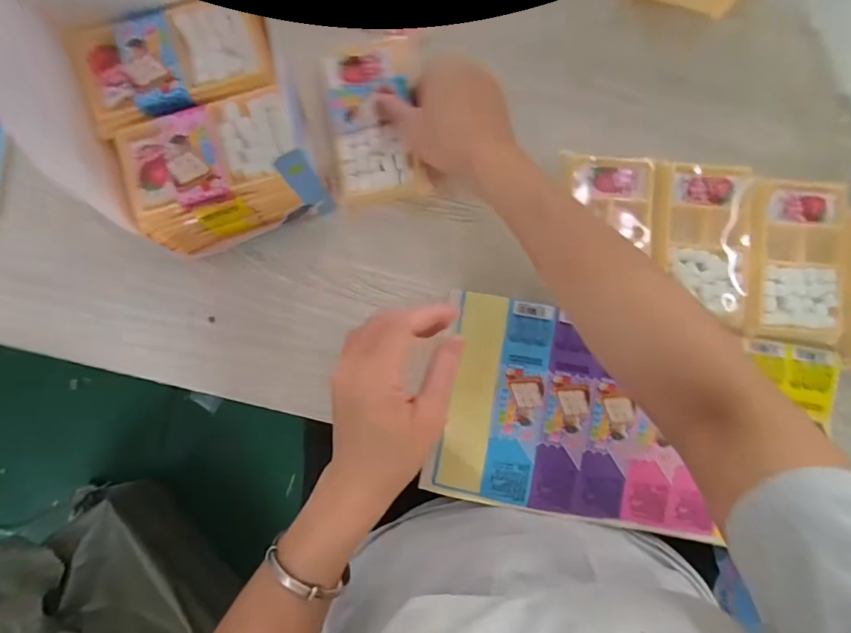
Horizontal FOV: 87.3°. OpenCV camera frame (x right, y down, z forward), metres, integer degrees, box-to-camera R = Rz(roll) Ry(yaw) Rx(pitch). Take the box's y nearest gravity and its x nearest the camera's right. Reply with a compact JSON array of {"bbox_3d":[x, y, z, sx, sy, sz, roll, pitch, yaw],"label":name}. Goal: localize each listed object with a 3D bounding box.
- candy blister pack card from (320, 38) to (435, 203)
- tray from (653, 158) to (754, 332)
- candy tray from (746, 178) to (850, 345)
[{"bbox_3d":[-0.043,-0.169,0.381,0.078,0.012,0.139,-3,86,1],"label":"candy blister pack card"},{"bbox_3d":[0.231,-0.062,0.368,0.070,0.016,0.137,-5,90,1],"label":"tray"},{"bbox_3d":[0.310,-0.046,0.365,0.083,0.017,0.133,-1,90,1],"label":"candy tray"}]

